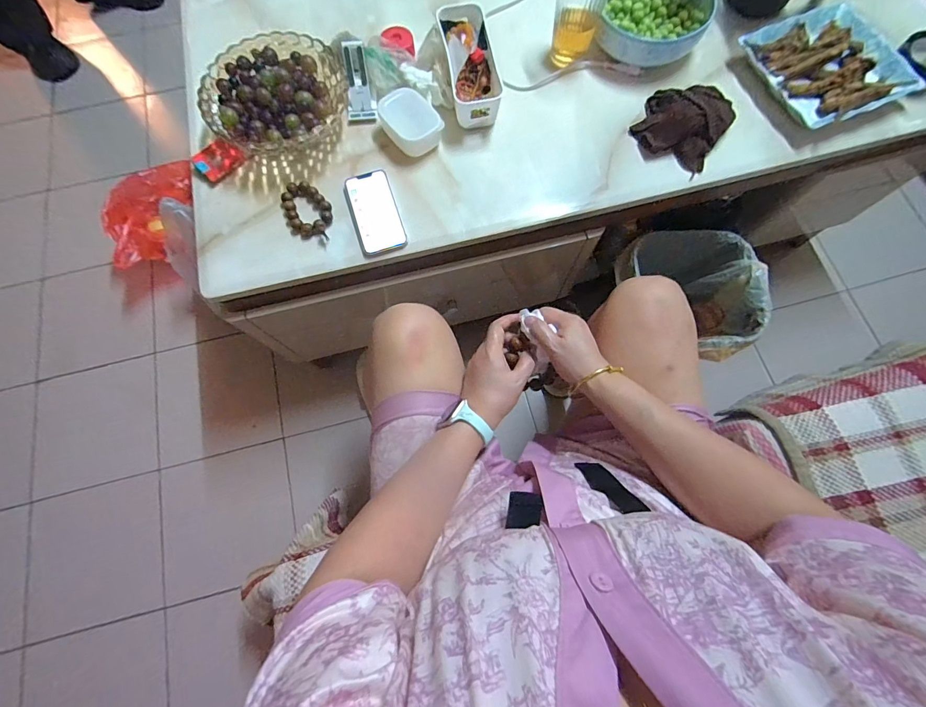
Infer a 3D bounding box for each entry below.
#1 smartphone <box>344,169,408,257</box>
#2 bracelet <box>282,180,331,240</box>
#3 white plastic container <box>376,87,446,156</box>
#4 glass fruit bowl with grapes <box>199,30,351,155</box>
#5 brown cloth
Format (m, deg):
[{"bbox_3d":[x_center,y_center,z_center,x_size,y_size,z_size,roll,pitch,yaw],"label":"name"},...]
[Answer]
[{"bbox_3d":[-0.141,-0.228,0.635,0.071,0.009,0.147,-17,75,-5],"label":"smartphone"},{"bbox_3d":[-0.249,-0.231,0.637,0.067,0.015,0.115,-24,76,-7],"label":"bracelet"},{"bbox_3d":[-0.088,-0.380,0.652,0.075,0.048,0.102,-36,77,-10],"label":"white plastic container"},{"bbox_3d":[-0.303,-0.422,0.660,0.220,0.067,0.202,0,74,0],"label":"glass fruit bowl with grapes"},{"bbox_3d":[0.367,-0.390,0.653,0.135,0.041,0.147,32,77,9],"label":"brown cloth"}]

